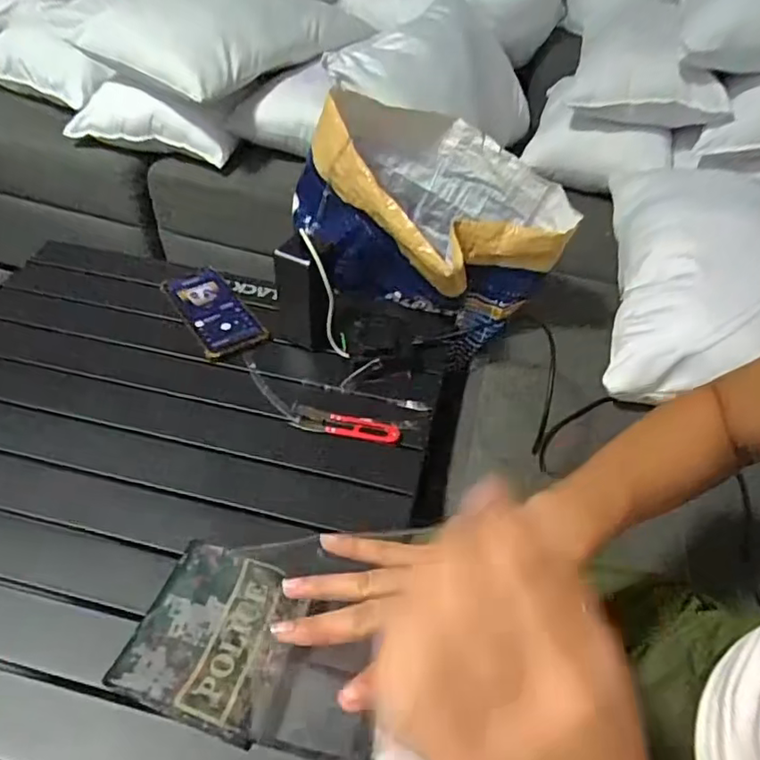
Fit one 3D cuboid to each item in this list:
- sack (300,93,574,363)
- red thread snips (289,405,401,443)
[{"bbox_3d":[0.062,-0.202,0.766,0.324,0.237,0.219,31,52,23],"label":"sack"},{"bbox_3d":[-0.038,0.049,0.637,0.118,0.010,0.031,13,47,8],"label":"red thread snips"}]

